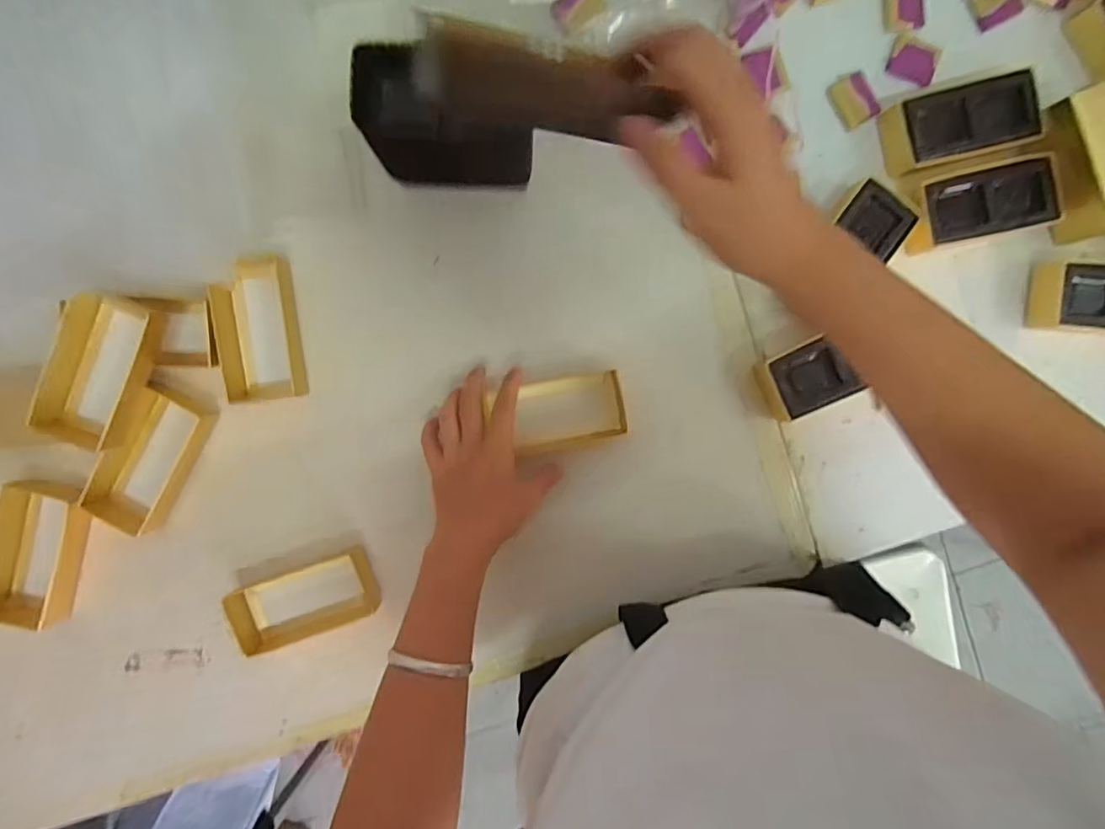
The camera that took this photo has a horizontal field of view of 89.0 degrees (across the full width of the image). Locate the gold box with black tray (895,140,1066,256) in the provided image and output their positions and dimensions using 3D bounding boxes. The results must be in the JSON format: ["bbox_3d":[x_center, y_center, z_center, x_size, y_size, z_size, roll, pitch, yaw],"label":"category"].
[{"bbox_3d":[0.356,-0.180,0.473,0.126,0.029,0.067,-14,95,0],"label":"gold box with black tray"}]

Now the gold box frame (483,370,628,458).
[{"bbox_3d":[0.006,-0.001,0.494,0.113,0.016,0.059,-12,95,0],"label":"gold box frame"}]

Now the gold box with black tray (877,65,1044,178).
[{"bbox_3d":[0.336,-0.242,0.467,0.118,0.030,0.060,-15,95,0],"label":"gold box with black tray"}]

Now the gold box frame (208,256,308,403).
[{"bbox_3d":[-0.243,-0.070,0.469,0.059,0.029,0.114,-5,95,-1],"label":"gold box frame"}]

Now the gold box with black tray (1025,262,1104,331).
[{"bbox_3d":[0.476,-0.098,0.481,0.116,0.030,0.053,4,95,-2],"label":"gold box with black tray"}]

